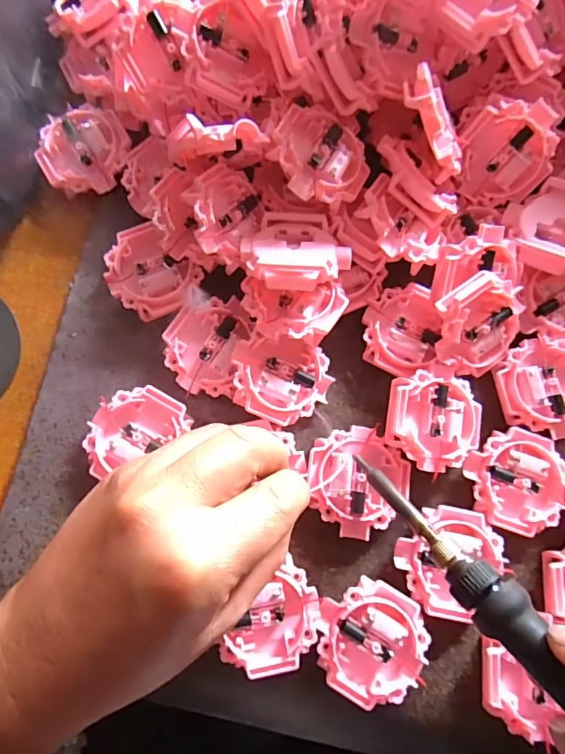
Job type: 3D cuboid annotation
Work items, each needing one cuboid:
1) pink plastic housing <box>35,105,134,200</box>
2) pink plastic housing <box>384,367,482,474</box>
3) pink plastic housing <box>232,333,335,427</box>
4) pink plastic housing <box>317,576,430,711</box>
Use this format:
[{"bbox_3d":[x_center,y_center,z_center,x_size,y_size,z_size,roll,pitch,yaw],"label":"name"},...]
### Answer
[{"bbox_3d":[-0.115,-0.132,0.273,0.051,0.009,0.049,0,85,-1],"label":"pink plastic housing"},{"bbox_3d":[0.080,0.023,0.243,0.050,0.017,0.048,0,79,-4],"label":"pink plastic housing"},{"bbox_3d":[0.002,0.001,0.245,0.053,0.014,0.044,1,87,-21],"label":"pink plastic housing"},{"bbox_3d":[0.043,0.128,0.231,0.052,0.018,0.051,1,79,-3],"label":"pink plastic housing"}]

